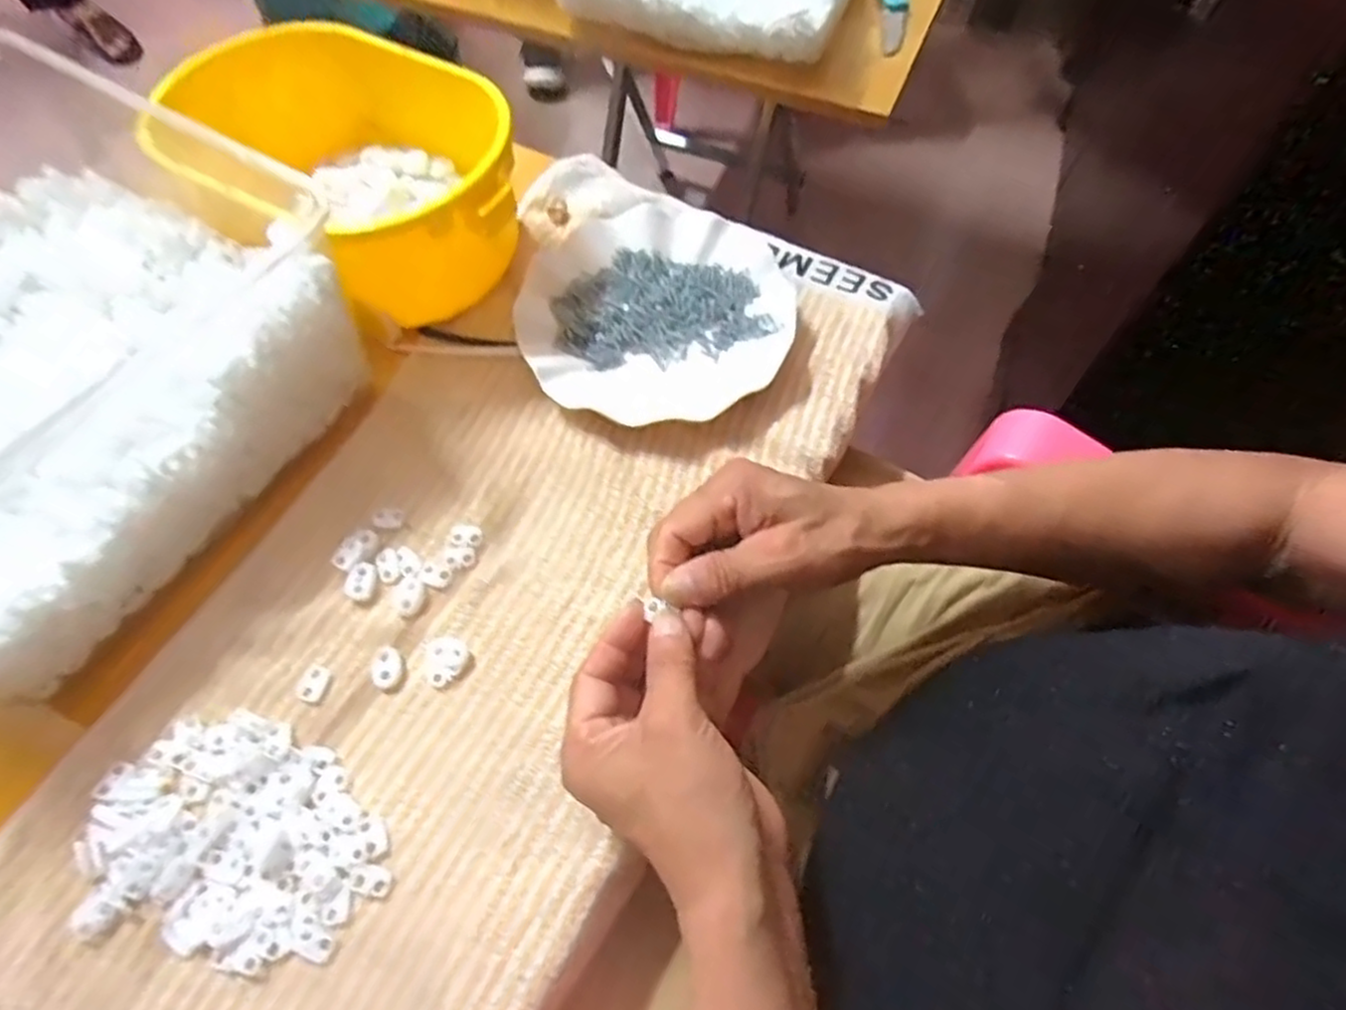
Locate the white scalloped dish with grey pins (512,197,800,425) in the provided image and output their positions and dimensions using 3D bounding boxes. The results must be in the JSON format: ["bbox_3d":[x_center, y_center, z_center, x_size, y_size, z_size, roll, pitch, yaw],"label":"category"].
[{"bbox_3d":[-0.008,-0.136,0.485,0.178,0.026,0.191,0,62,0],"label":"white scalloped dish with grey pins"}]

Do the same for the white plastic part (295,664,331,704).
[{"bbox_3d":[-0.192,0.094,0.374,0.015,0.004,0.020,9,62,4],"label":"white plastic part"}]

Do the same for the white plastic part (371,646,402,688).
[{"bbox_3d":[-0.153,0.087,0.377,0.015,0.006,0.023,-18,63,-10],"label":"white plastic part"}]

